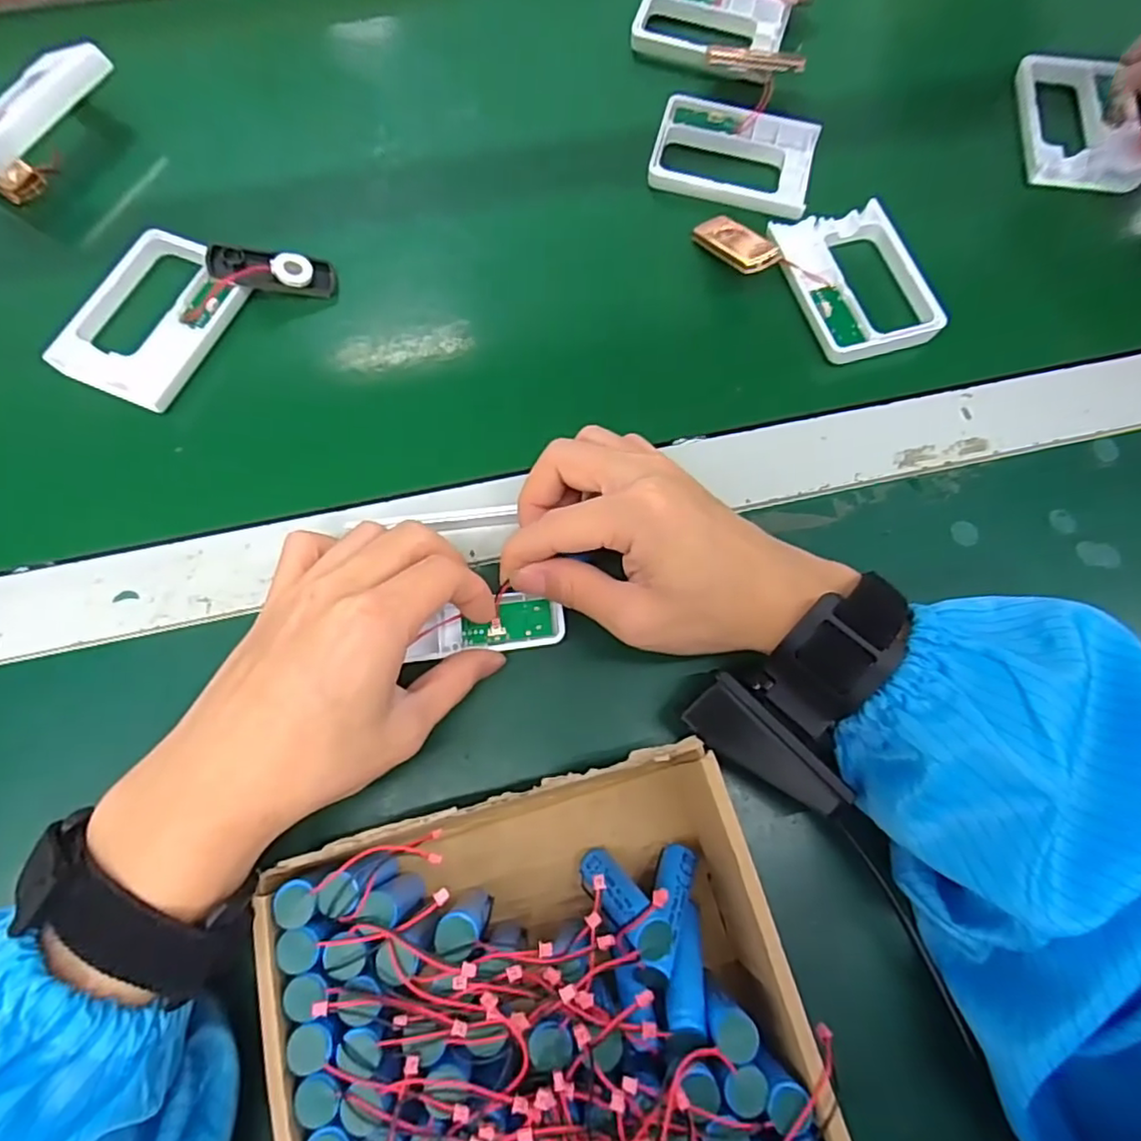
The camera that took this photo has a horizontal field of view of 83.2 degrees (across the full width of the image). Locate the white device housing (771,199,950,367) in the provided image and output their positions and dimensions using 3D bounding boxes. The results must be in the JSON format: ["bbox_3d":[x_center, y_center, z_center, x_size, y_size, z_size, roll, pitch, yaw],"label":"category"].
[{"bbox_3d":[0.158,-0.162,0.360,0.071,0.011,0.096,-14,71,-6],"label":"white device housing"}]

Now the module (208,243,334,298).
[{"bbox_3d":[-0.161,-0.163,0.349,0.063,0.010,0.020,2,70,-18],"label":"module"}]

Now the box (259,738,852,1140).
[{"bbox_3d":[-0.009,0.150,0.224,0.161,0.066,0.137,-15,72,-7],"label":"box"}]

